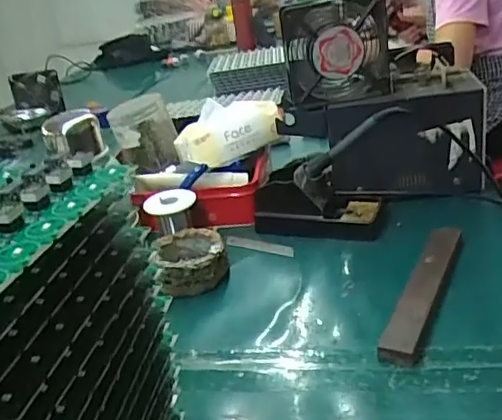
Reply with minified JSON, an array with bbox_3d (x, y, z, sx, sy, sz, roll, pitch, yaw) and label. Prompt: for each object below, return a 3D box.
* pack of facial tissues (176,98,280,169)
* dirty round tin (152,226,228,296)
[{"bbox_3d":[-0.030,-0.114,0.786,0.143,0.066,0.066,-17,27,-18],"label":"pack of facial tissues"},{"bbox_3d":[-0.068,0.057,0.629,0.079,0.043,0.081,-7,25,3],"label":"dirty round tin"}]

